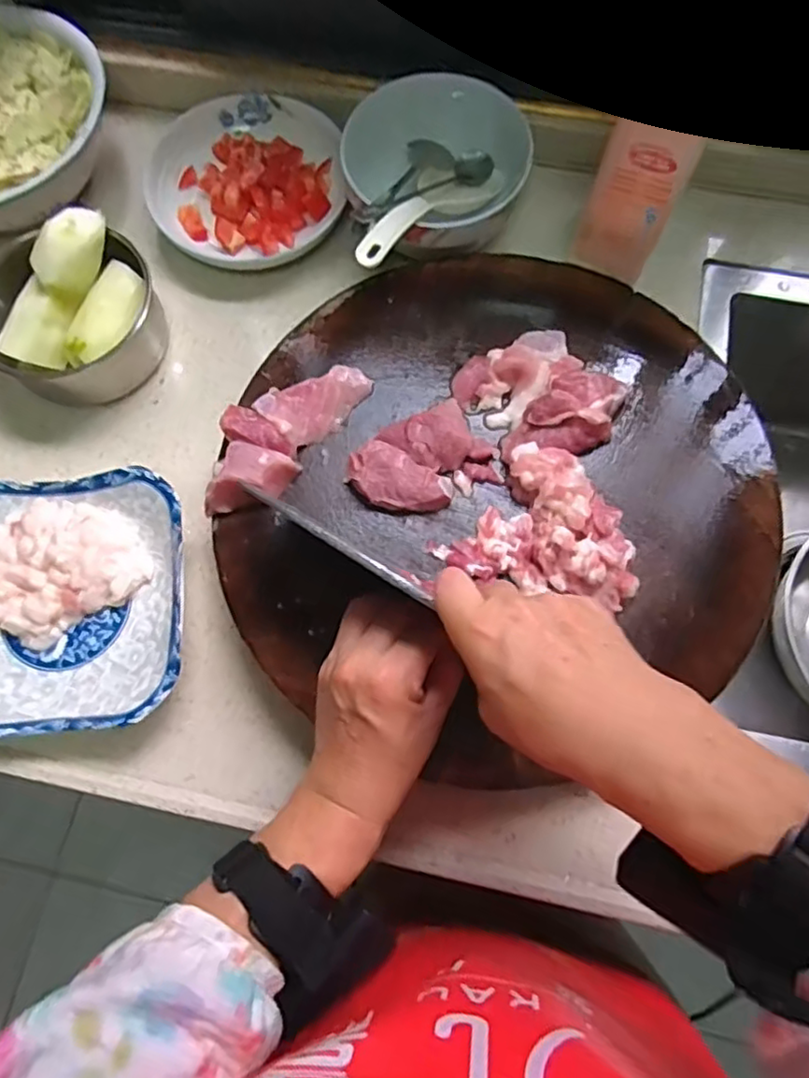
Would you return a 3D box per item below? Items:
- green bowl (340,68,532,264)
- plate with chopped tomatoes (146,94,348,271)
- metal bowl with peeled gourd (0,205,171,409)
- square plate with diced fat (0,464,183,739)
[{"bbox_3d":[0.026,-0.296,0.524,0.144,0.066,0.139,0,72,1],"label":"green bowl"},{"bbox_3d":[-0.136,-0.316,0.566,0.159,0.033,0.163,0,72,1],"label":"plate with chopped tomatoes"},{"bbox_3d":[-0.259,-0.176,0.499,0.121,0.081,0.131,0,72,1],"label":"metal bowl with peeled gourd"},{"bbox_3d":[-0.241,0.045,0.451,0.175,0.042,0.175,-4,72,0],"label":"square plate with diced fat"}]

